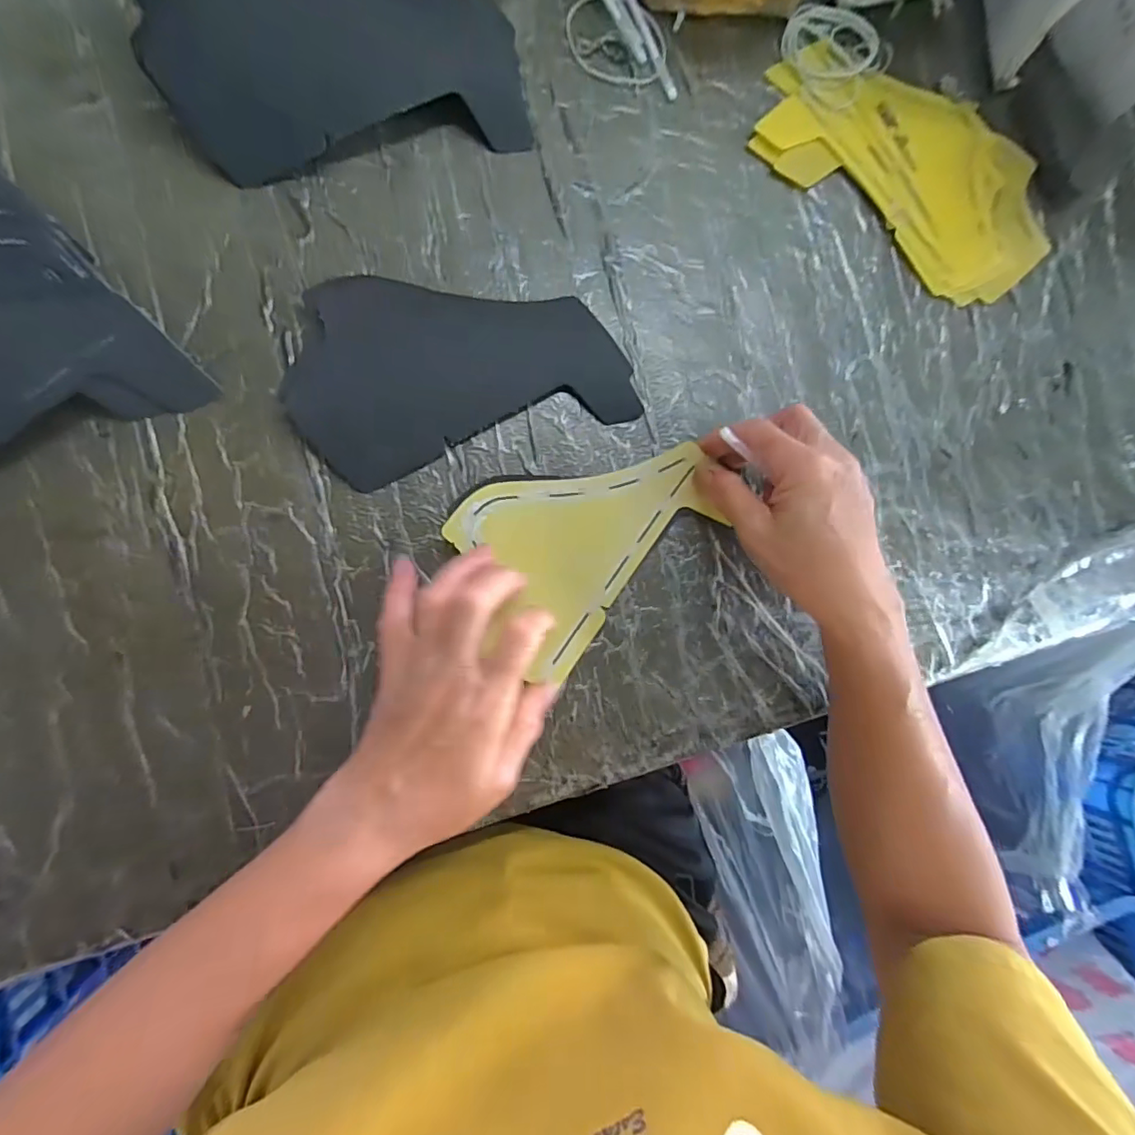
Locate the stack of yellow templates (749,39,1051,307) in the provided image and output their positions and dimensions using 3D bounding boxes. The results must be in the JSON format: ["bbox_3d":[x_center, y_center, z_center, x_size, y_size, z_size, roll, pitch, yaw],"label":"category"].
[{"bbox_3d":[0.241,-0.279,0.383,0.216,0.013,0.122,34,83,-6],"label":"stack of yellow templates"}]

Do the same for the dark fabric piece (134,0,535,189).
[{"bbox_3d":[-0.128,-0.299,0.311,0.201,0.034,0.119,-15,90,-10],"label":"dark fabric piece"}]

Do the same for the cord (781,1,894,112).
[{"bbox_3d":[0.181,-0.354,0.376,0.069,0.008,0.072,0,88,-9],"label":"cord"}]

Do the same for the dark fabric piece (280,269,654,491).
[{"bbox_3d":[-0.063,-0.123,0.325,0.192,0.010,0.112,-18,90,-10],"label":"dark fabric piece"}]

